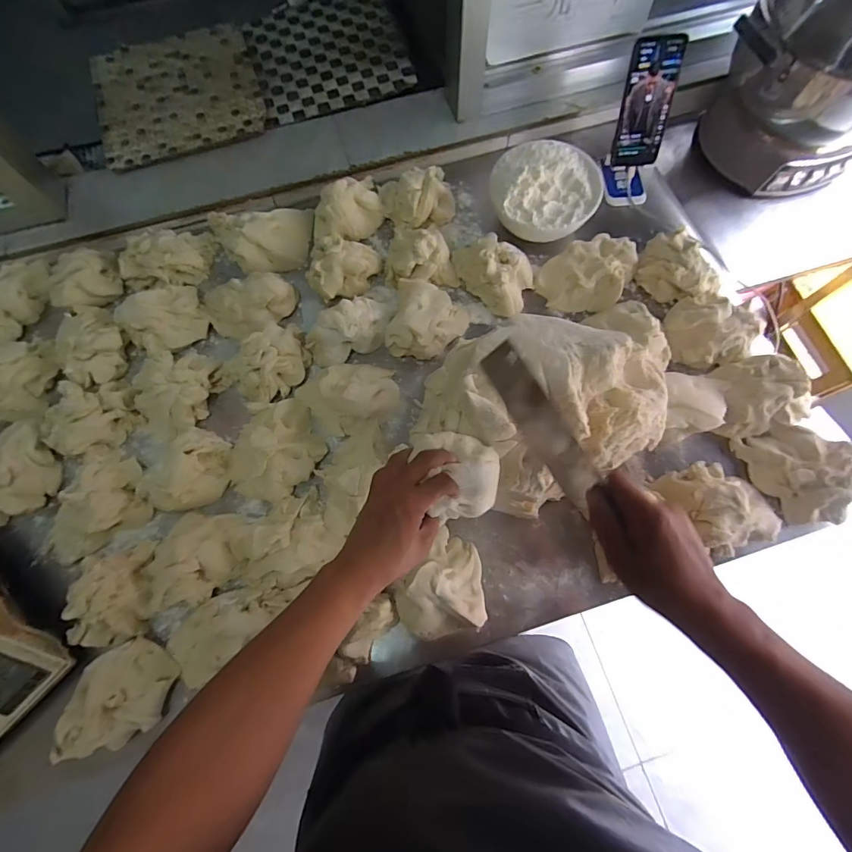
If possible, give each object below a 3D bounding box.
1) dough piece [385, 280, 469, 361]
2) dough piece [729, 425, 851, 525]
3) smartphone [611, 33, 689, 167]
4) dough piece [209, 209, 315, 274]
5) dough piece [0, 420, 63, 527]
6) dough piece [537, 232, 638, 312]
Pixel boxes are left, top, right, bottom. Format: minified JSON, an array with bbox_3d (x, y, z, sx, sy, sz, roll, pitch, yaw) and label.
[{"bbox_3d":[0.005,-0.170,0.676,0.116,0.056,0.120,0,73,1],"label":"dough piece"},{"bbox_3d":[0.516,0.062,0.575,0.109,0.064,0.140,-18,73,-5],"label":"dough piece"},{"bbox_3d":[0.349,-0.504,0.669,0.078,0.162,0.010,-3,43,4],"label":"smartphone"},{"bbox_3d":[-0.274,-0.324,0.728,0.169,0.054,0.110,-17,73,-4],"label":"dough piece"},{"bbox_3d":[-0.607,0.059,0.626,0.097,0.061,0.146,-18,73,-5],"label":"dough piece"},{"bbox_3d":[0.262,-0.250,0.693,0.129,0.058,0.128,0,73,1],"label":"dough piece"}]

